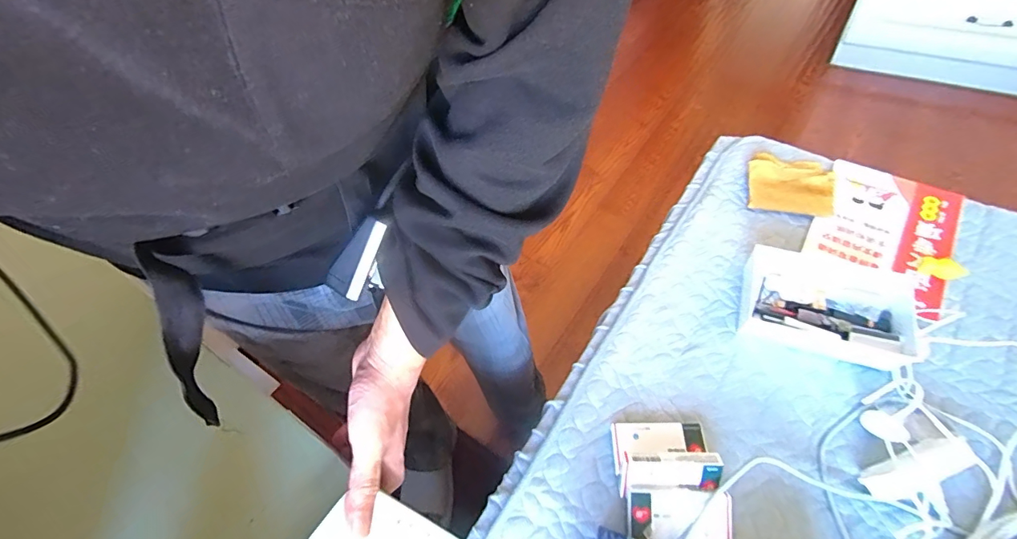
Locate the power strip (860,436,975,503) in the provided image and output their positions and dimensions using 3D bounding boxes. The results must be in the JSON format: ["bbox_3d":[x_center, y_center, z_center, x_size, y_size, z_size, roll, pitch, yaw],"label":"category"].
[{"bbox_3d":[0.520,0.253,0.572,0.132,0.026,0.048,-27,53,7],"label":"power strip"}]

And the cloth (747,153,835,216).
[{"bbox_3d":[0.544,-0.167,0.874,0.145,0.028,0.140,8,55,15],"label":"cloth"}]

